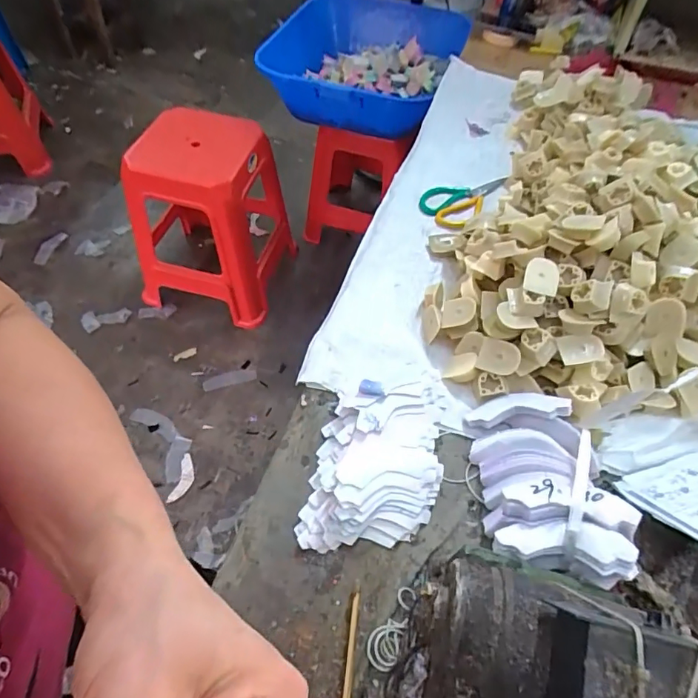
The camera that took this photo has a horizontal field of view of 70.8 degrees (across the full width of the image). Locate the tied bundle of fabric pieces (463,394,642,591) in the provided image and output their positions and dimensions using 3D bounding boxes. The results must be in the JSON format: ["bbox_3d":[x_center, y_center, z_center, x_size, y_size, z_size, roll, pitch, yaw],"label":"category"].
[{"bbox_3d":[0.206,0.134,0.527,0.124,0.089,0.218,3,55,-2],"label":"tied bundle of fabric pieces"}]

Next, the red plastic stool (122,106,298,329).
[{"bbox_3d":[-0.407,-0.405,1.474,0.388,0.513,0.408,14,56,6],"label":"red plastic stool"}]

